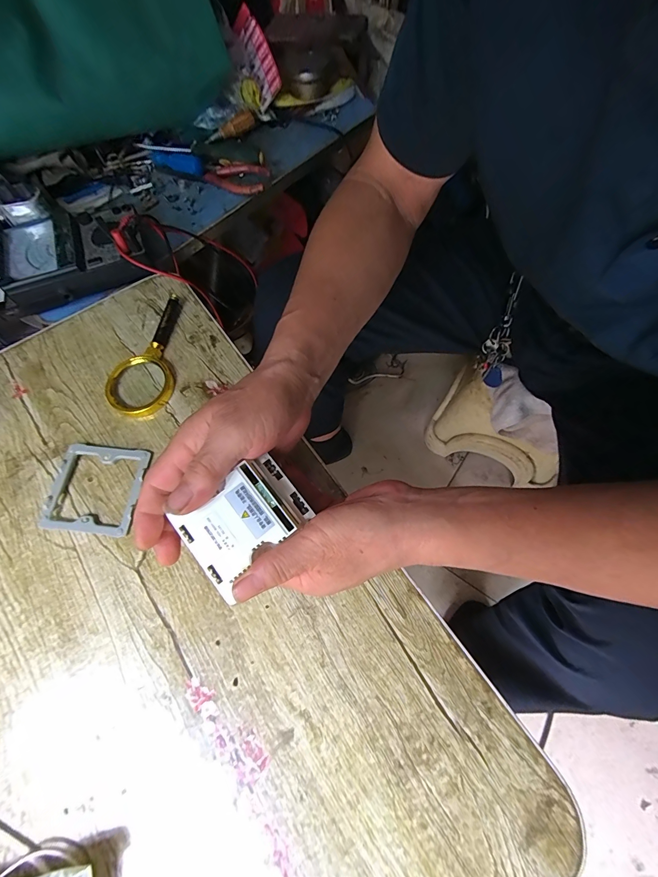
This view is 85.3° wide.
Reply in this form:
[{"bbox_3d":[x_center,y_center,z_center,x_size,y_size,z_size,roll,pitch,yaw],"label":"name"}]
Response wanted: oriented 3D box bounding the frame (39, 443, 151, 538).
[{"bbox_3d":[-0.223,0.047,0.343,0.085,0.011,0.085,4,67,3],"label":"frame"}]

